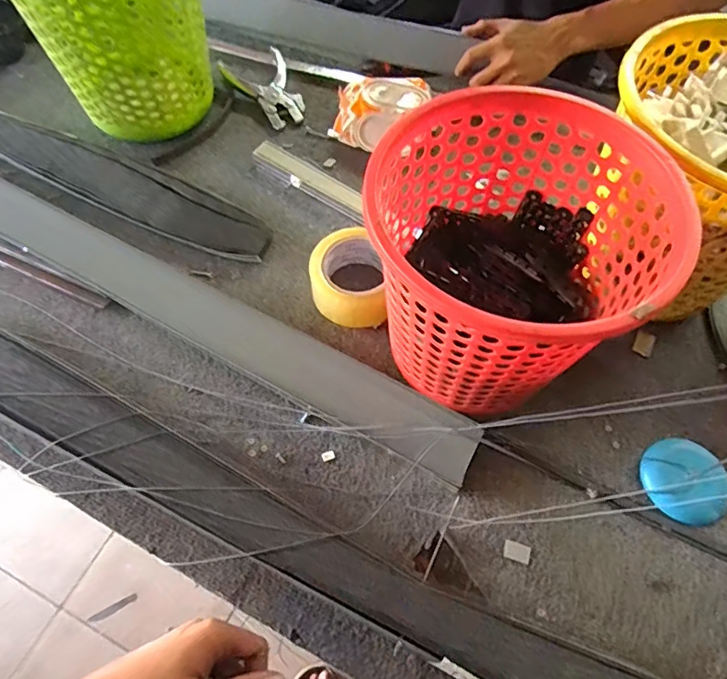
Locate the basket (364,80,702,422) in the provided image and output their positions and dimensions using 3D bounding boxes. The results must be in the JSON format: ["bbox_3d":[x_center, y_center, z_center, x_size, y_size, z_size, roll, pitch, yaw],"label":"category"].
[{"bbox_3d":[0.125,-0.066,0.500,0.234,0.209,0.225,2,62,1],"label":"basket"}]

